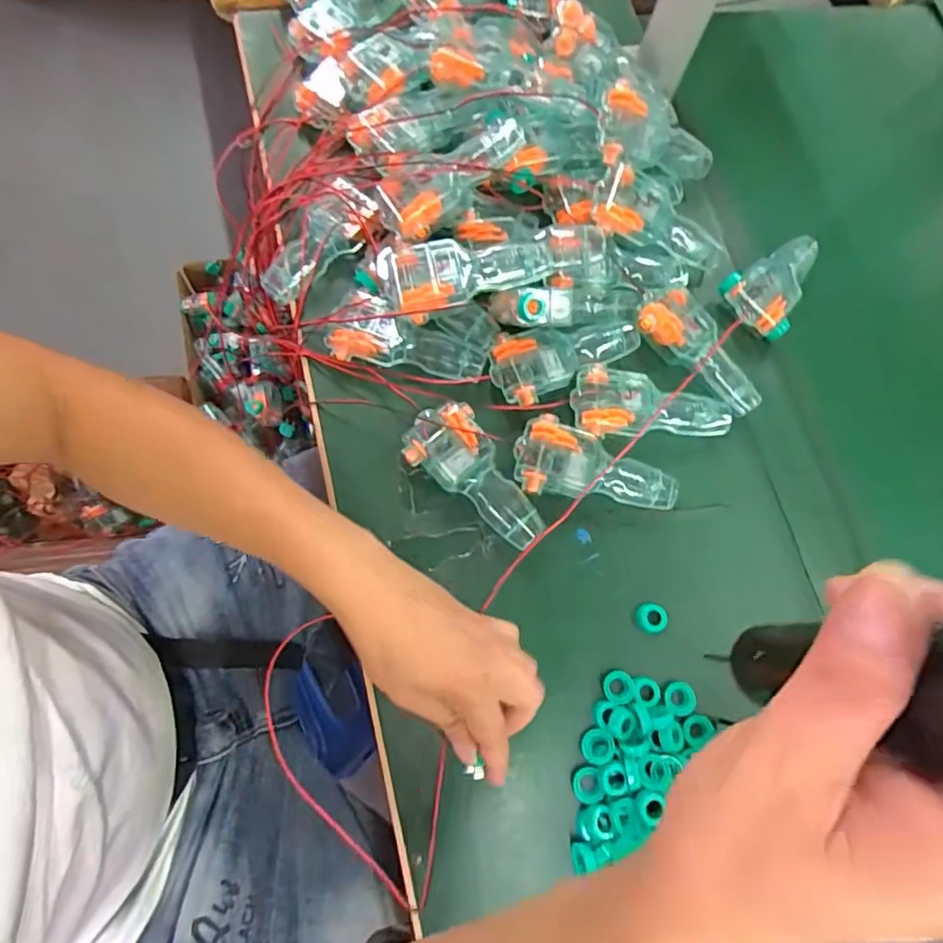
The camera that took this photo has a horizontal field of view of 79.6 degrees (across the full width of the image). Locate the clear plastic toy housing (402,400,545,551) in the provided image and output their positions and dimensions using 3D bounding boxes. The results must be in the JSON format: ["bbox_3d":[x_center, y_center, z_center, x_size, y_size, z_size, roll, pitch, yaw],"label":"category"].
[{"bbox_3d":[0.008,-0.001,0.426,0.121,0.024,0.059,38,73,4],"label":"clear plastic toy housing"}]

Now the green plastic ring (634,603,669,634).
[{"bbox_3d":[0.134,0.110,0.425,0.022,0.010,0.022,2,74,-7],"label":"green plastic ring"}]

